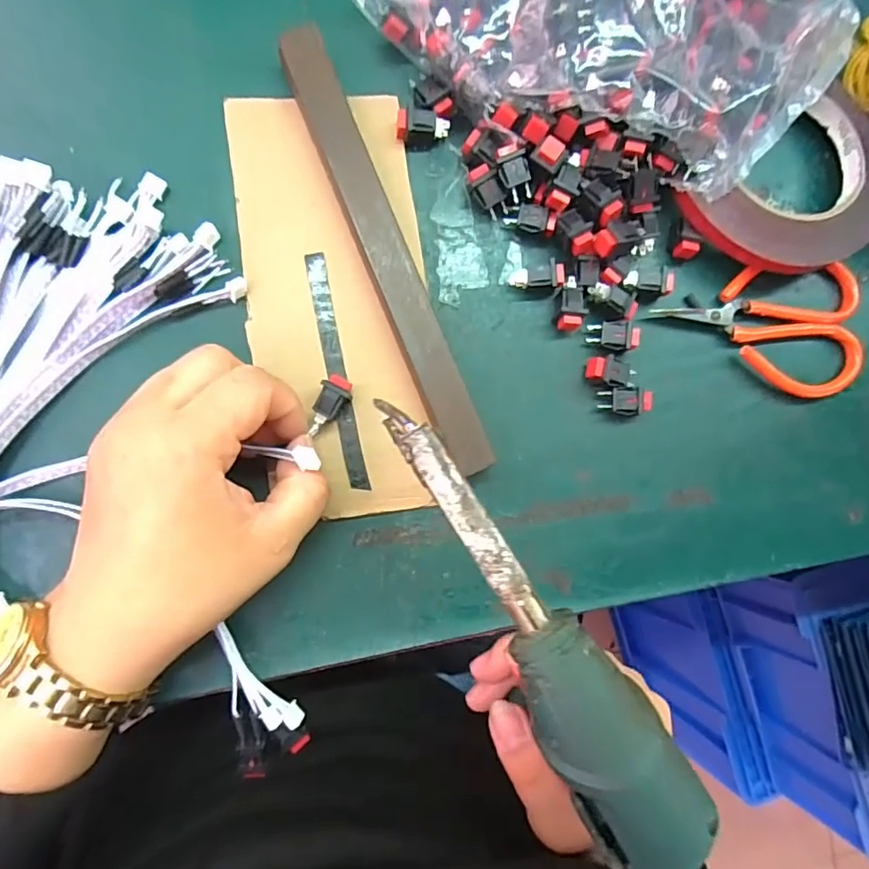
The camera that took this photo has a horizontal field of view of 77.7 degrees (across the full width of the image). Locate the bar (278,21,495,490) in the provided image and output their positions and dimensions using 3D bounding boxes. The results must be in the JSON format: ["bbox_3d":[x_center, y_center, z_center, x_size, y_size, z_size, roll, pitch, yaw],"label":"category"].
[{"bbox_3d":[-0.023,-0.081,0.249,0.021,0.019,0.208,-23,90,-9],"label":"bar"}]

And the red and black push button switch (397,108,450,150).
[{"bbox_3d":[-0.005,-0.147,0.256,0.024,0.010,0.011,-2,87,-8],"label":"red and black push button switch"}]

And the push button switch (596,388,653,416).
[{"bbox_3d":[0.093,-0.016,0.266,0.023,0.012,0.013,2,86,-8],"label":"push button switch"}]

